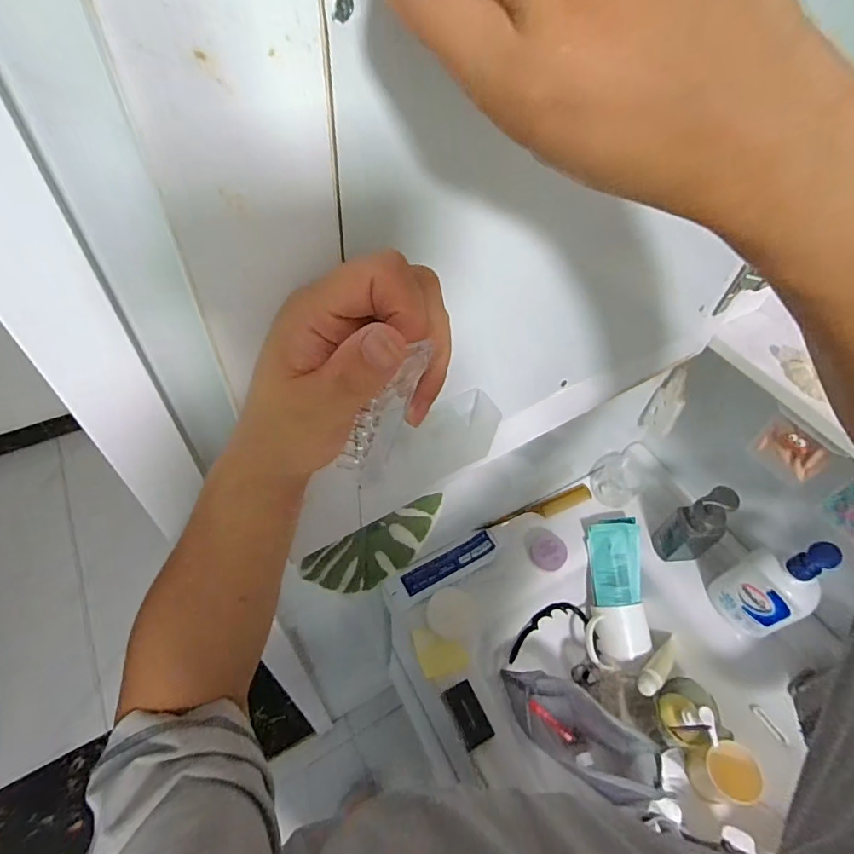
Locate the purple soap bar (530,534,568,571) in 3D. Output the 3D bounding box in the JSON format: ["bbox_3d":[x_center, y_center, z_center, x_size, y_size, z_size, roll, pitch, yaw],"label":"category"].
[{"bbox_3d":[0.182,0.185,0.721,0.051,0.022,0.049,3,51,-3],"label":"purple soap bar"}]

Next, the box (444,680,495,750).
[{"bbox_3d":[0.051,0.347,0.589,0.039,0.021,0.066,-21,56,-21],"label":"box"}]

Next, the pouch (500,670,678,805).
[{"bbox_3d":[0.198,0.421,0.666,0.220,0.123,0.089,28,54,16],"label":"pouch"}]

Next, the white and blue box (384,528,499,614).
[{"bbox_3d":[0.021,0.201,0.697,0.173,0.027,0.051,-23,57,-22],"label":"white and blue box"}]

